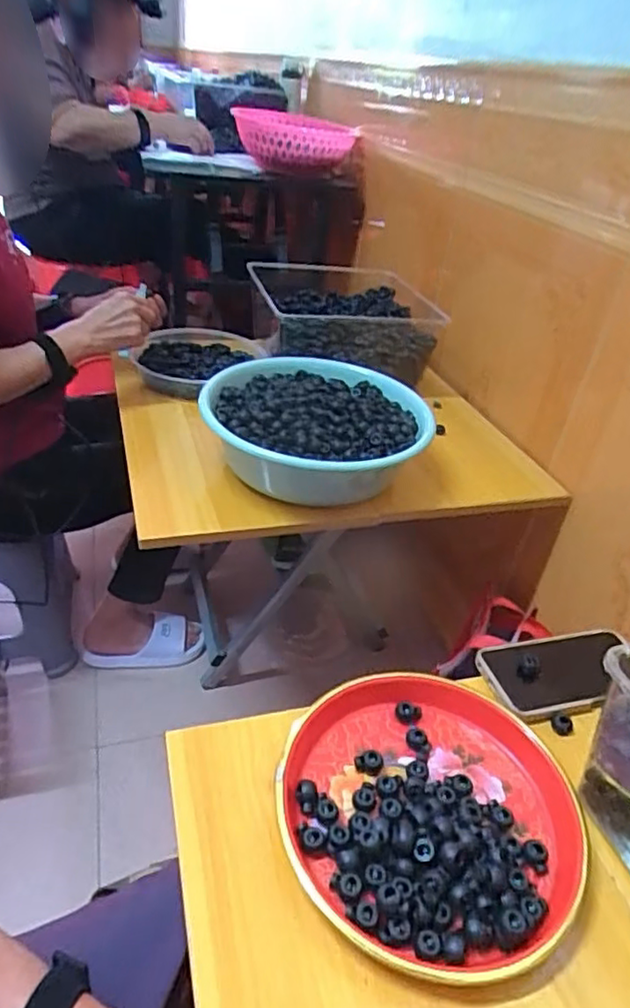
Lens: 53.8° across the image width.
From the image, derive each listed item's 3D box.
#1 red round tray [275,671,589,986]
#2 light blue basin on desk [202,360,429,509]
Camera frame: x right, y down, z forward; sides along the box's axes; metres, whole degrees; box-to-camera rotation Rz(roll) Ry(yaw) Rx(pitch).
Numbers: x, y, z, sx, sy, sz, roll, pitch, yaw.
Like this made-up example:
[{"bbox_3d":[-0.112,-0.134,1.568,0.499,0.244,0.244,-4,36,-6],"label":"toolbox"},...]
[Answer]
[{"bbox_3d":[0.089,0.228,0.469,0.224,0.034,0.214,5,35,-3],"label":"red round tray"},{"bbox_3d":[0.003,-0.086,0.818,0.298,0.105,0.280,5,35,-3],"label":"light blue basin on desk"}]

